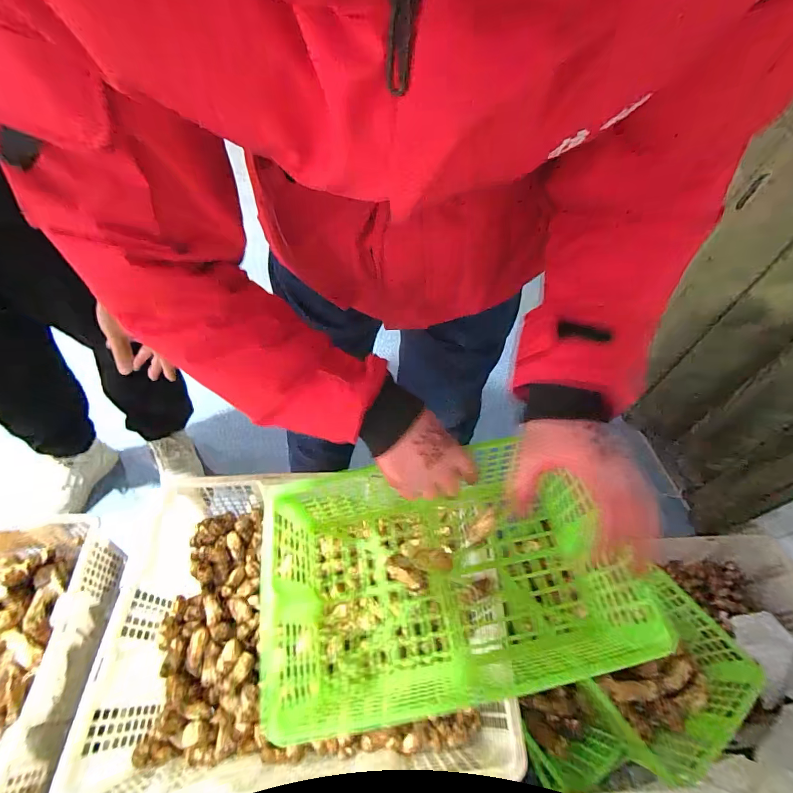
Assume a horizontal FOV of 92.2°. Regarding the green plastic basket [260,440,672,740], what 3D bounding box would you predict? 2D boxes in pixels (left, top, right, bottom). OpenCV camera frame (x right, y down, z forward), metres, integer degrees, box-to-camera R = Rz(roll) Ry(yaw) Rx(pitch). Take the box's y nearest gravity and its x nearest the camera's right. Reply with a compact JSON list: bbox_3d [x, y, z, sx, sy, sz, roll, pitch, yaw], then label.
[{"bbox_3d":[0.047,0.185,0.412,0.340,0.111,0.227,-8,53,-6],"label":"green plastic basket"}]

